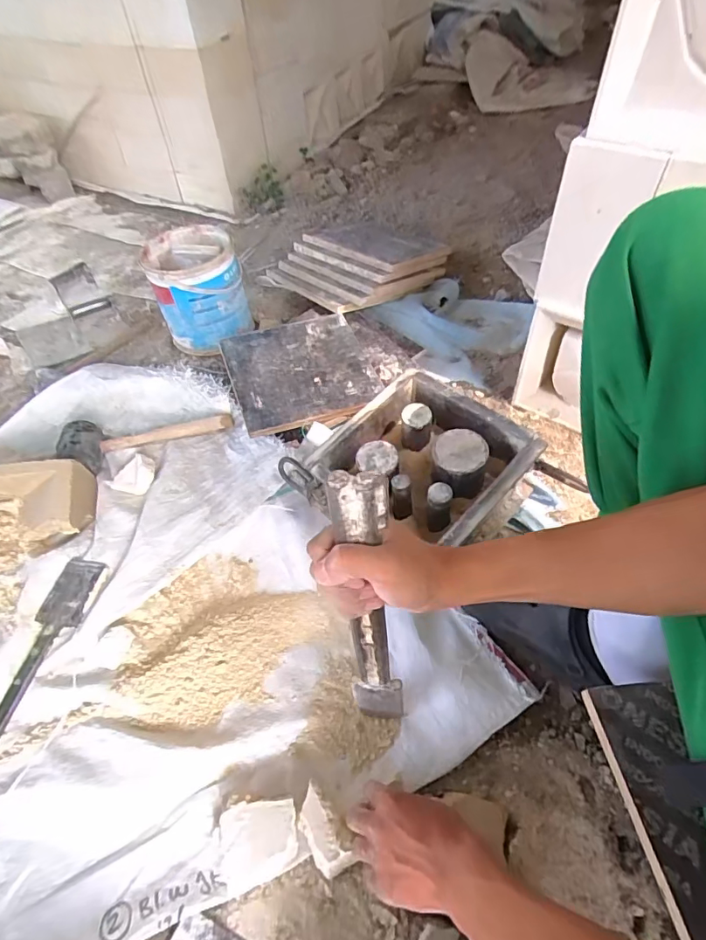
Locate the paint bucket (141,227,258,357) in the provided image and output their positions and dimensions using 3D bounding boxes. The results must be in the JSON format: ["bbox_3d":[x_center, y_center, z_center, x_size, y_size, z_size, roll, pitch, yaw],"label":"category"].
[{"bbox_3d":[-0.299,-0.345,0.966,0.164,0.183,0.161,-3,50,4],"label":"paint bucket"}]

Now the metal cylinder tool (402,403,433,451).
[{"bbox_3d":[0.095,-0.062,0.735,0.045,0.070,0.039,3,50,9],"label":"metal cylinder tool"}]

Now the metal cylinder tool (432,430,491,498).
[{"bbox_3d":[0.147,-0.005,0.681,0.073,0.069,0.077,-3,50,4],"label":"metal cylinder tool"}]

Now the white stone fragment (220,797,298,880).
[{"bbox_3d":[-0.096,0.377,0.498,0.077,0.028,0.062,-3,53,0],"label":"white stone fragment"}]

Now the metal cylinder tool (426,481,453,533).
[{"bbox_3d":[0.114,0.048,0.650,0.033,0.068,0.029,18,54,20],"label":"metal cylinder tool"}]

